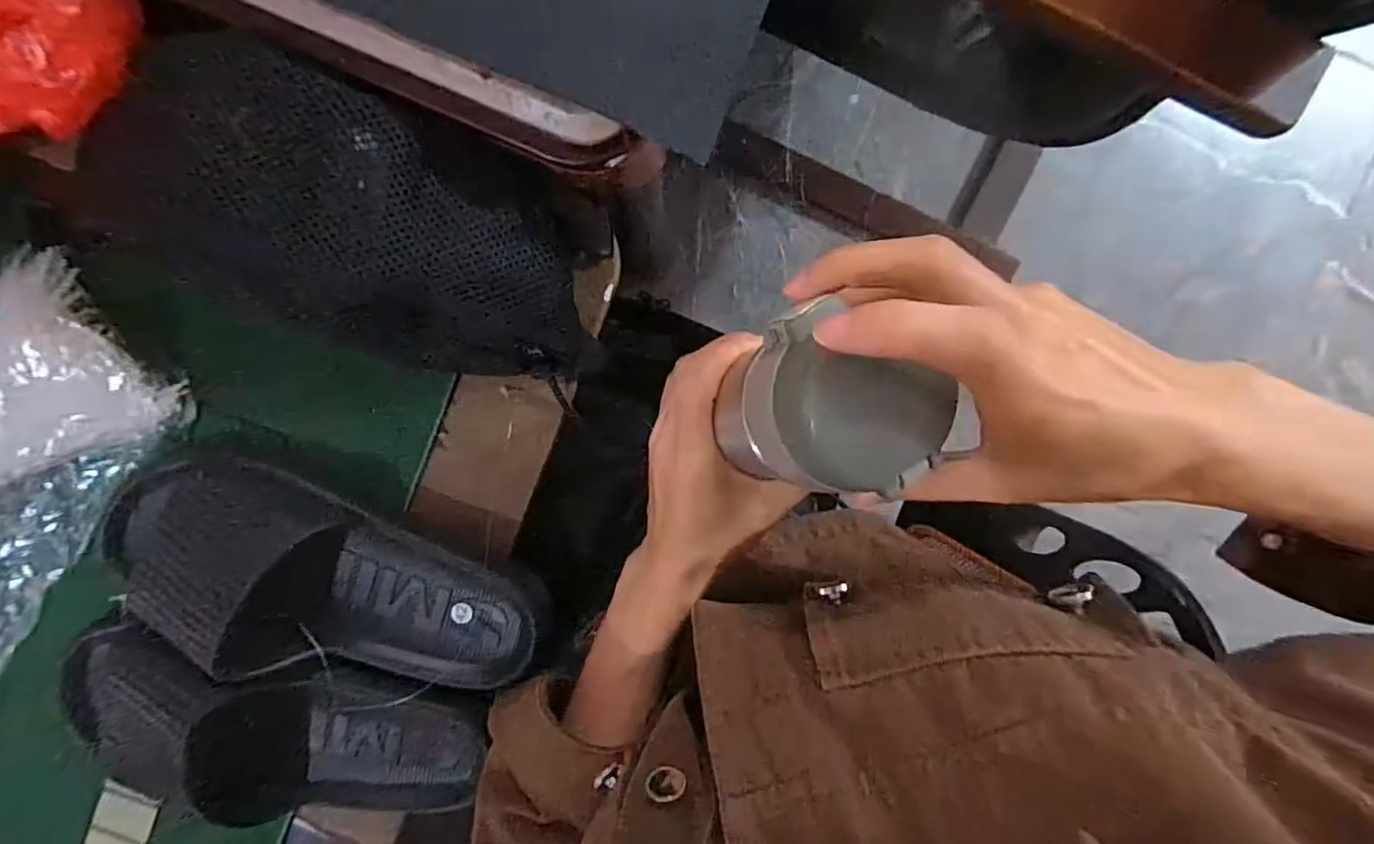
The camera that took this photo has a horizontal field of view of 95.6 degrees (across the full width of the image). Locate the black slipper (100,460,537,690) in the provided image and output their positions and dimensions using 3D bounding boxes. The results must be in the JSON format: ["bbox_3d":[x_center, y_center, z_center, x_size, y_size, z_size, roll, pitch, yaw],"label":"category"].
[{"bbox_3d":[-0.222,0.099,0.367,0.264,0.065,0.105,23,97,-3],"label":"black slipper"}]

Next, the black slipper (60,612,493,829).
[{"bbox_3d":[-0.262,0.196,0.387,0.256,0.056,0.115,14,98,-2],"label":"black slipper"}]

